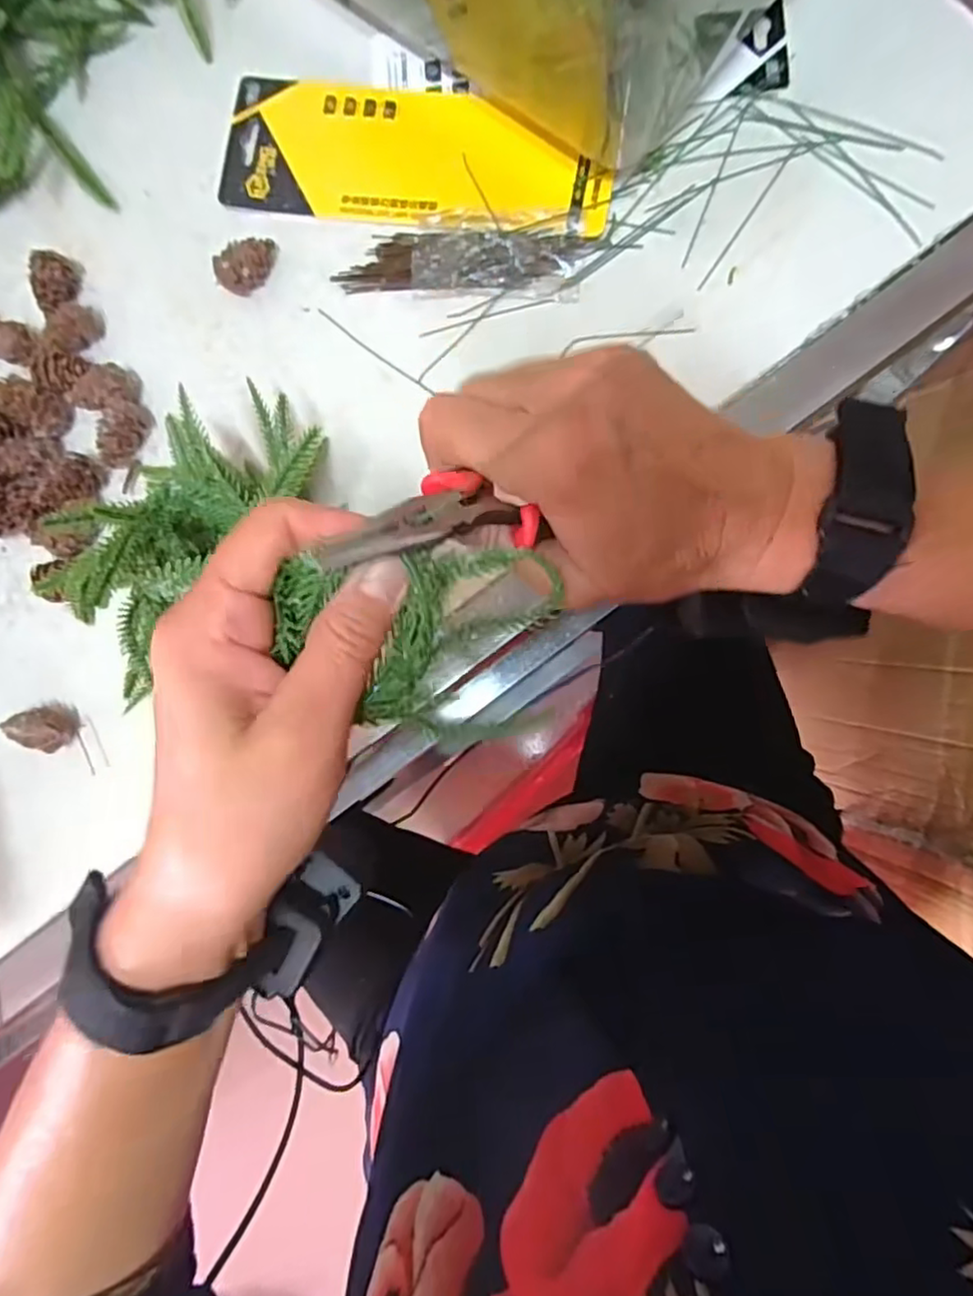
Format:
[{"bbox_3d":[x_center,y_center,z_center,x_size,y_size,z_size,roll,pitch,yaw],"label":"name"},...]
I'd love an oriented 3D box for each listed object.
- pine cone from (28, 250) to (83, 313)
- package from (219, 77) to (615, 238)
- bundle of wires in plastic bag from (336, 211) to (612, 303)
[{"bbox_3d":[-0.250,-0.212,0.376,0.018,0.022,0.036,-6,85,7],"label":"pine cone"},{"bbox_3d":[-0.040,-0.271,0.358,0.219,0.009,0.076,14,88,8],"label":"package"},{"bbox_3d":[-0.011,-0.210,0.345,0.139,0.010,0.044,2,86,8],"label":"bundle of wires in plastic bag"}]

